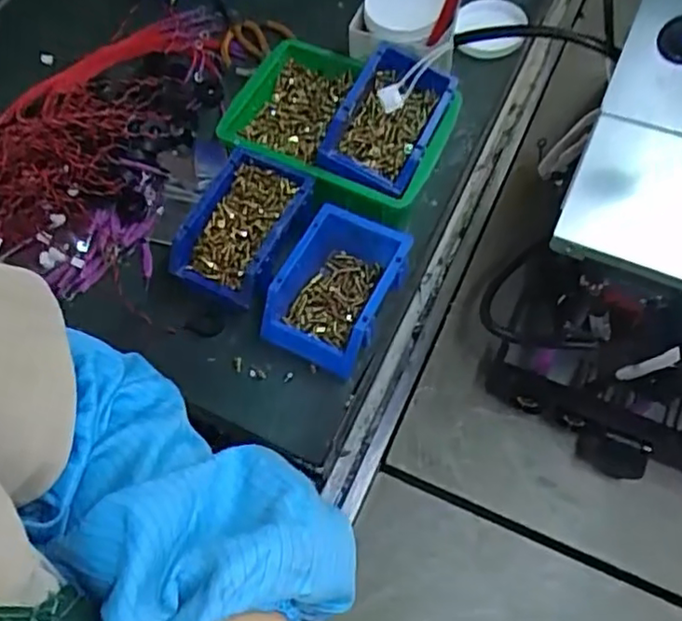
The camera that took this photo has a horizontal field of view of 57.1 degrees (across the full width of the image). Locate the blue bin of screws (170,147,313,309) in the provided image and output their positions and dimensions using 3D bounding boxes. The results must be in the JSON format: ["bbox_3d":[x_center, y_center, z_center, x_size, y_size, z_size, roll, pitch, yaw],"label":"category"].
[{"bbox_3d":[-0.109,-0.089,0.713,0.111,0.067,0.161,23,67,15],"label":"blue bin of screws"}]

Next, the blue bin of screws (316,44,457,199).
[{"bbox_3d":[0.056,-0.216,0.715,0.109,0.057,0.170,21,67,14],"label":"blue bin of screws"}]

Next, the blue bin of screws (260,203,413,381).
[{"bbox_3d":[-0.002,-0.021,0.673,0.113,0.063,0.156,24,67,15],"label":"blue bin of screws"}]

